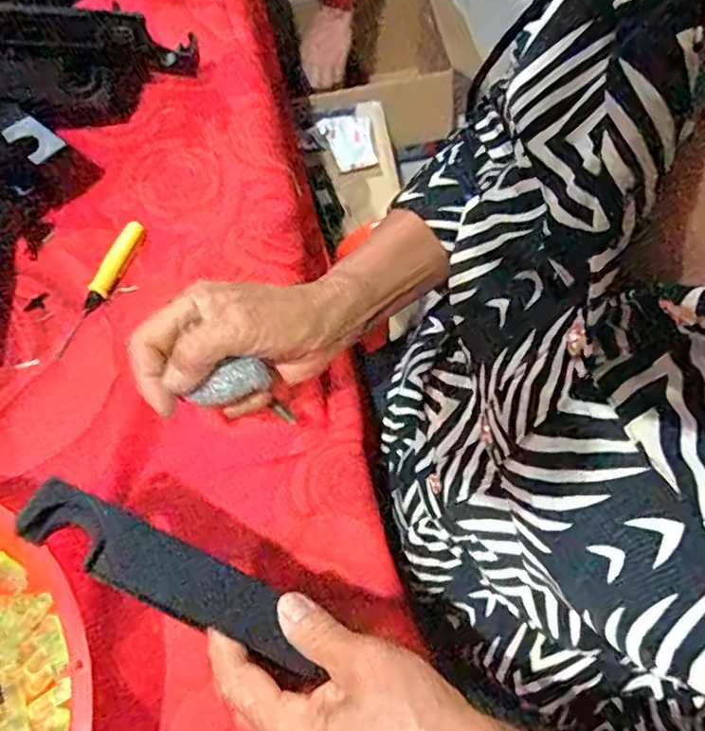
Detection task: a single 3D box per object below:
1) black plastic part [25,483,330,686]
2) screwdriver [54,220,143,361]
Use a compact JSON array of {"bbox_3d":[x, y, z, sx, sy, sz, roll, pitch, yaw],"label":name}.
[{"bbox_3d":[-0.084,0.102,0.309,0.151,0.013,0.033,31,67,-2],"label":"black plastic part"},{"bbox_3d":[-0.189,-0.060,0.487,0.017,0.010,0.120,17,68,10],"label":"screwdriver"}]

